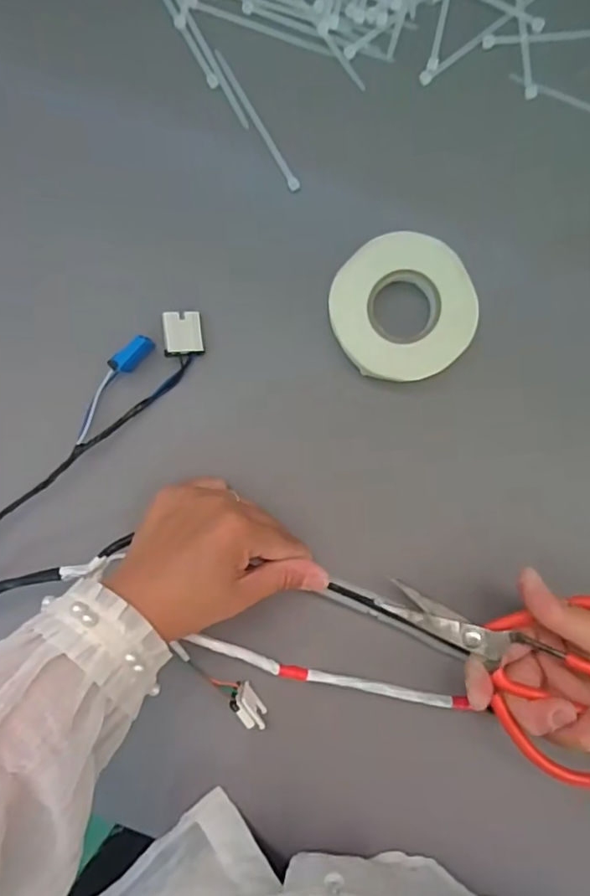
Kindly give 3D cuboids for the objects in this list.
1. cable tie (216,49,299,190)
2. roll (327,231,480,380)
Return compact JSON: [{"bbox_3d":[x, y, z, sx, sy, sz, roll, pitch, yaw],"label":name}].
[{"bbox_3d":[-0.023,-0.205,0.372,0.007,0.004,0.096,-29,93,5],"label":"cable tie"},{"bbox_3d":[0.065,-0.085,0.370,0.082,0.025,0.084,0,95,3],"label":"roll"}]

